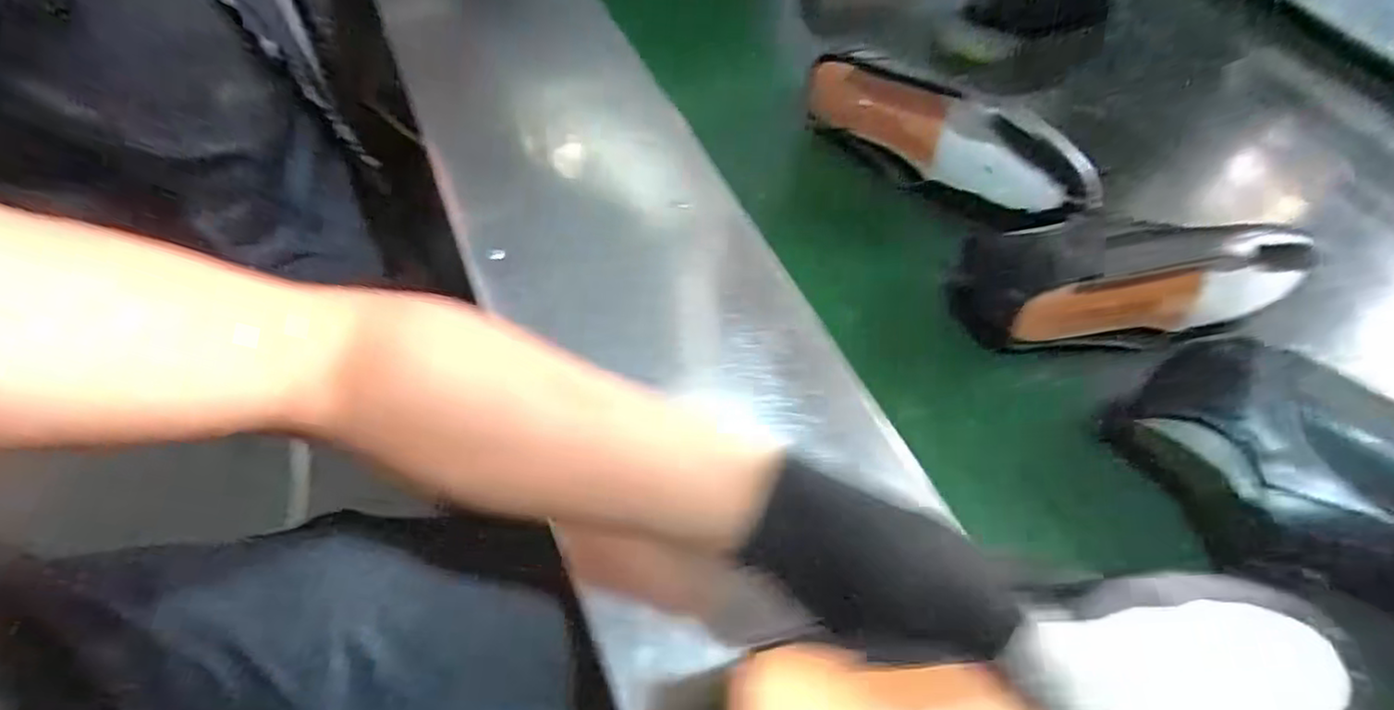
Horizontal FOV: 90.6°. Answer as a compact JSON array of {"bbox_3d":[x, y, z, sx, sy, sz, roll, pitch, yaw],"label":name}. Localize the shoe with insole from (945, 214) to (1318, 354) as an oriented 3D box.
[{"bbox_3d":[0.334,-0.067,0.529,0.270,0.087,0.103,-1,55,-4],"label":"shoe with insole"}]

